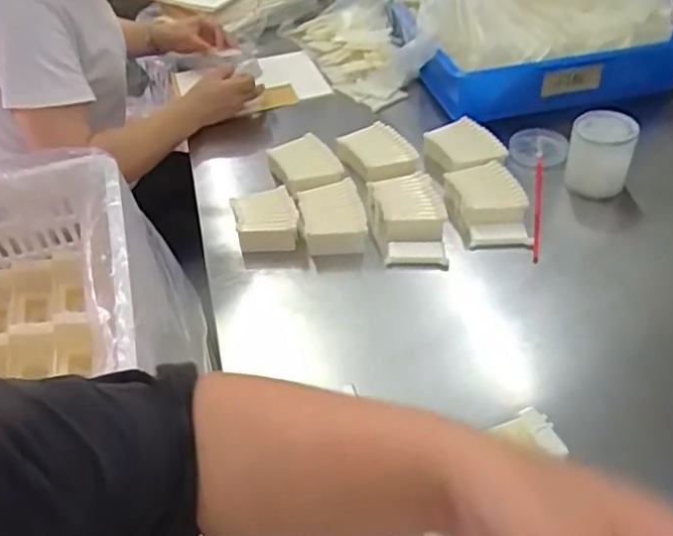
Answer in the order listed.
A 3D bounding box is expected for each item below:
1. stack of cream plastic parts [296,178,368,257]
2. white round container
[{"bbox_3d":[-0.007,-0.069,0.851,0.082,0.042,0.114,-9,43,-5],"label":"stack of cream plastic parts"},{"bbox_3d":[0.356,-0.156,0.857,0.081,0.088,0.081,-2,43,2],"label":"white round container"}]

